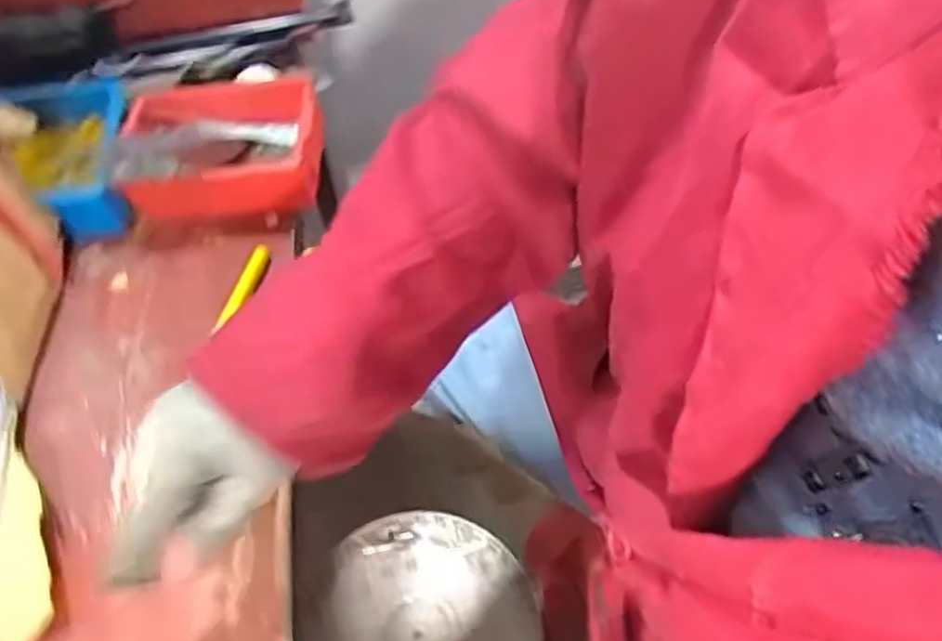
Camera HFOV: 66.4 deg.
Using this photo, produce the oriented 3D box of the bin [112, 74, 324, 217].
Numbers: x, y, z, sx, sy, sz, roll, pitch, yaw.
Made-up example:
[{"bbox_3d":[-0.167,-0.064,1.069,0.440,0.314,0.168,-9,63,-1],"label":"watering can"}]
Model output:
[{"bbox_3d":[-0.185,-0.125,0.547,0.144,0.062,0.103,-7,57,-3],"label":"bin"}]

